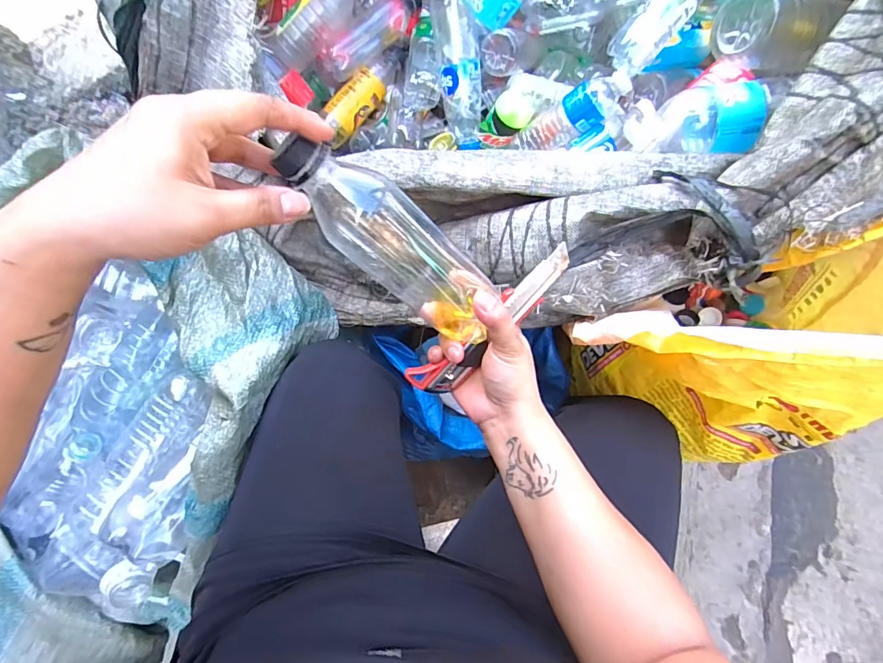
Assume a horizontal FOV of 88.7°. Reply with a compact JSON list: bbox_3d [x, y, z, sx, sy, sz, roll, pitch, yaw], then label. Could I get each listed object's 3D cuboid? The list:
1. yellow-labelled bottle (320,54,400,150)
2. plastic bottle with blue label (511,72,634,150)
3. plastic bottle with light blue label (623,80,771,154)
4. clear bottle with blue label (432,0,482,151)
[{"bbox_3d":[-0.131,-0.383,0.737,0.048,0.055,0.164,35,77,10],"label":"yellow-labelled bottle"},{"bbox_3d":[0.190,-0.308,0.653,0.166,0.053,0.054,-24,71,32],"label":"plastic bottle with blue label"},{"bbox_3d":[0.315,-0.266,0.576,0.071,0.175,0.065,-9,111,-25],"label":"plastic bottle with light blue label"},{"bbox_3d":[0.028,-0.395,0.694,0.065,0.054,0.216,-11,109,-2],"label":"clear bottle with blue label"}]

